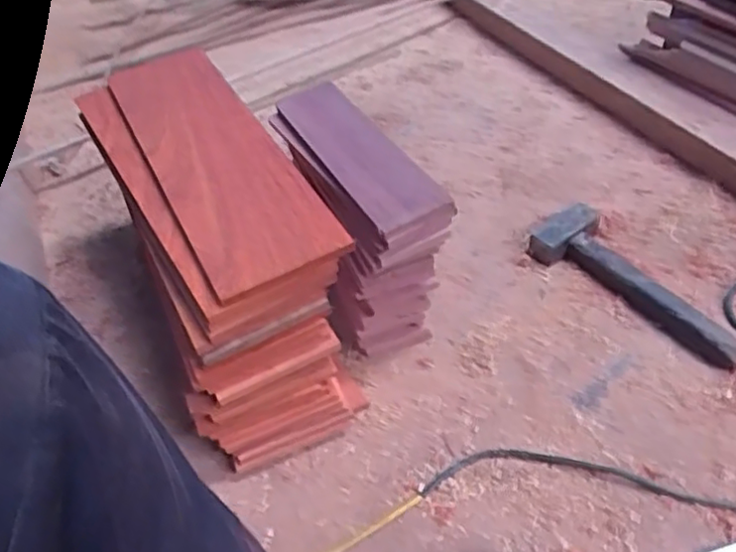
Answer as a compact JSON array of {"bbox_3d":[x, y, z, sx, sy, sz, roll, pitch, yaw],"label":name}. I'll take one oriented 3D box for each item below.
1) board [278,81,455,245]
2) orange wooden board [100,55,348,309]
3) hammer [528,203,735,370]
[{"bbox_3d":[-0.023,-0.175,0.902,0.095,0.026,0.411,-28,44,-8],"label":"board"},{"bbox_3d":[-0.206,-0.162,0.866,0.149,0.027,0.532,-23,46,-17],"label":"orange wooden board"},{"bbox_3d":[0.382,0.013,0.958,0.144,0.055,0.334,-32,50,-24],"label":"hammer"}]

